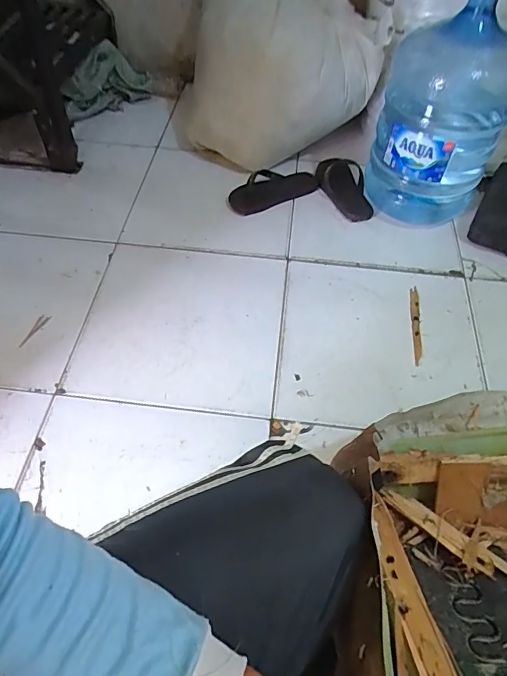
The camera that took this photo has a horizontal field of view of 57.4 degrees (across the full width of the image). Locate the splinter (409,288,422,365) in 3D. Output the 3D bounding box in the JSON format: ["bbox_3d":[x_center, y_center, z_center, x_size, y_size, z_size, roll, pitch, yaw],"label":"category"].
[{"bbox_3d":[0.335,-0.028,0.961,0.020,0.007,0.204,9,54,5],"label":"splinter"}]

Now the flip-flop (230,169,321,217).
[{"bbox_3d":[0.050,-0.393,1.220,0.243,0.043,0.104,-19,57,-16],"label":"flip-flop"}]

